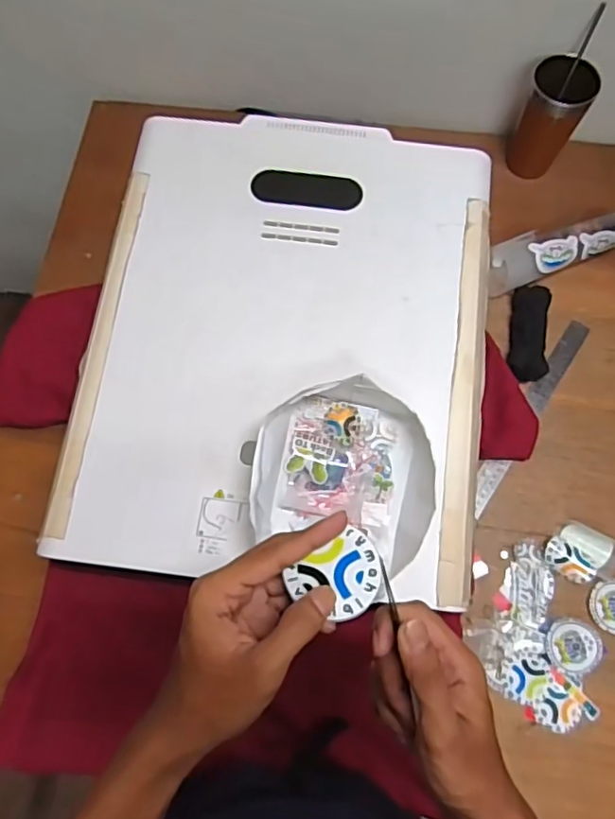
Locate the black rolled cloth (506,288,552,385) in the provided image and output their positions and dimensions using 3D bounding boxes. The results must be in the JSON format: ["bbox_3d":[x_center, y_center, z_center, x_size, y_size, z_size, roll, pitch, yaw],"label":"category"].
[{"bbox_3d":[0.291,-0.102,0.780,0.046,0.027,0.130,11,72,4],"label":"black rolled cloth"}]

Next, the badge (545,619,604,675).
[{"bbox_3d":[0.301,0.267,0.673,0.064,0.006,0.056,9,72,3],"label":"badge"}]

